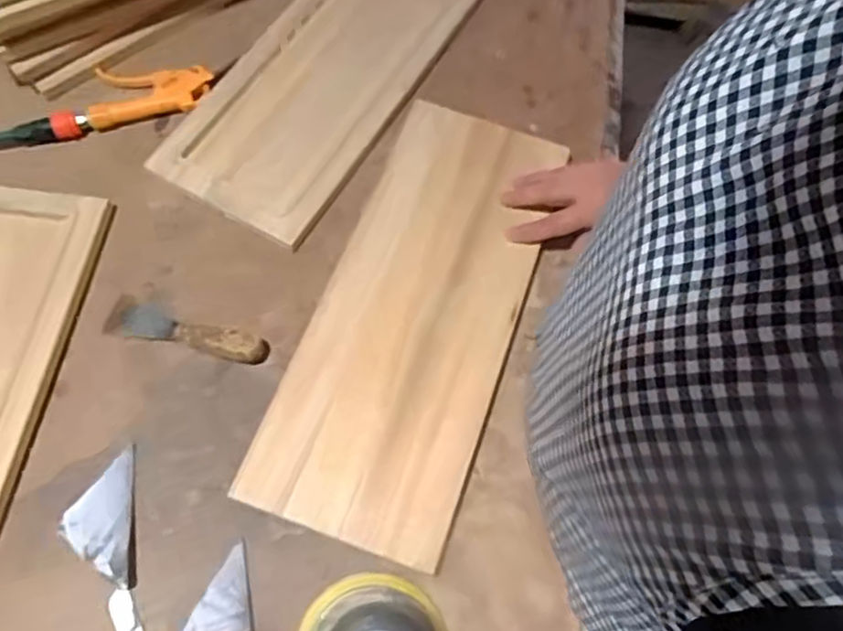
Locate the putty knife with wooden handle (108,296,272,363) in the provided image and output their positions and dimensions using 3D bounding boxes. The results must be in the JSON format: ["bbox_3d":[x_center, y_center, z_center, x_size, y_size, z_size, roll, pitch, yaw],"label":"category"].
[{"bbox_3d":[-0.217,0.013,0.624,0.152,0.025,0.035,14,66,5],"label":"putty knife with wooden handle"}]

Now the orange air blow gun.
[{"bbox_3d":[-0.306,-0.243,0.738,0.187,0.033,0.081,-16,67,-8],"label":"orange air blow gun"}]

